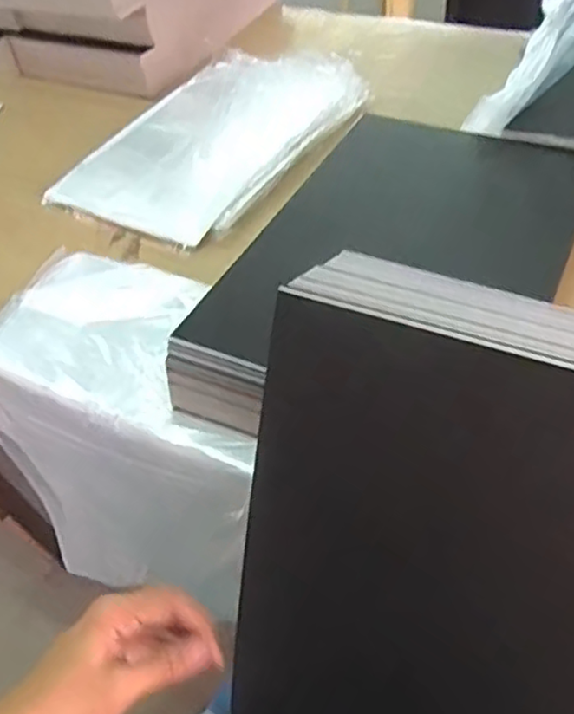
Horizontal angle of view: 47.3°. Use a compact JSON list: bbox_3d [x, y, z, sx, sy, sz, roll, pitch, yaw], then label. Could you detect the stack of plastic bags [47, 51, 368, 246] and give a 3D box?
[{"bbox_3d":[-0.082,-0.270,0.793,0.233,0.031,0.368,21,54,24],"label":"stack of plastic bags"}]

